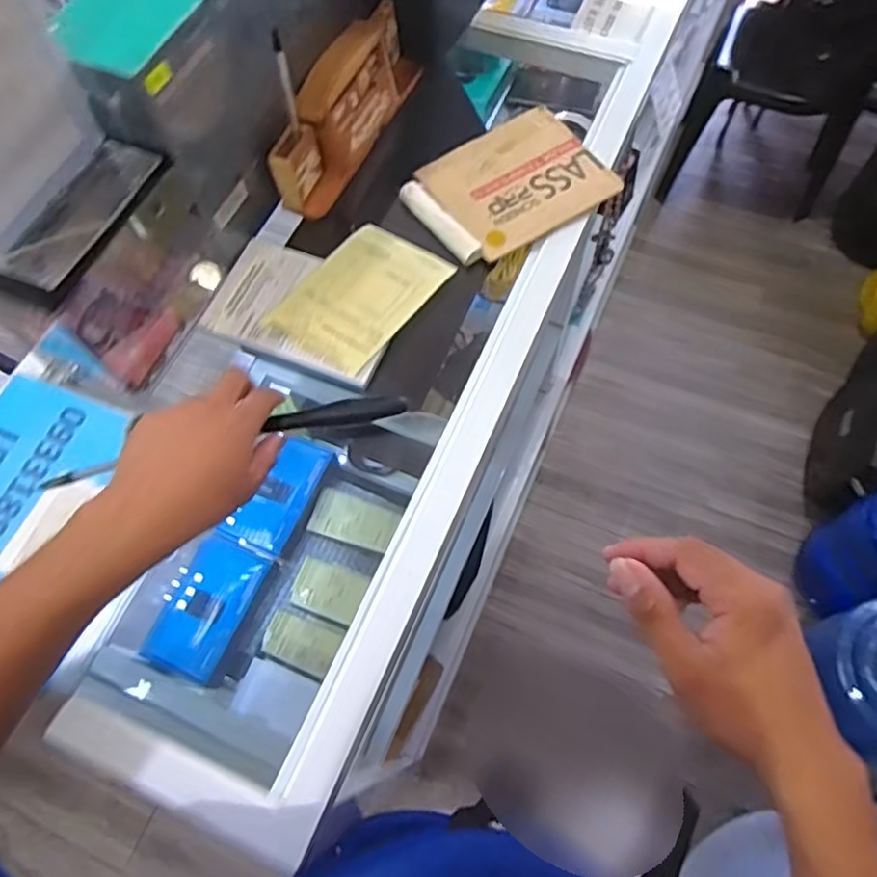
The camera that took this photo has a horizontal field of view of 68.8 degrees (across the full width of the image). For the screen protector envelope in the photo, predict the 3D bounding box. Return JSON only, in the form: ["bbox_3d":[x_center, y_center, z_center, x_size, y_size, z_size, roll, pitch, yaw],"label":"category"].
[{"bbox_3d":[0.065,-0.252,0.629,0.184,0.015,0.144,-29,68,-10],"label":"screen protector envelope"}]

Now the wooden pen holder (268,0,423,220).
[{"bbox_3d":[-0.089,-0.332,0.638,0.048,0.084,0.240,20,68,11],"label":"wooden pen holder"}]

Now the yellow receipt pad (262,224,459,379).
[{"bbox_3d":[-0.069,-0.130,0.581,0.104,0.011,0.149,33,71,16],"label":"yellow receipt pad"}]

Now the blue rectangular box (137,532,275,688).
[{"bbox_3d":[-0.329,0.243,0.923,0.121,0.033,0.187,18,68,10],"label":"blue rectangular box"}]

